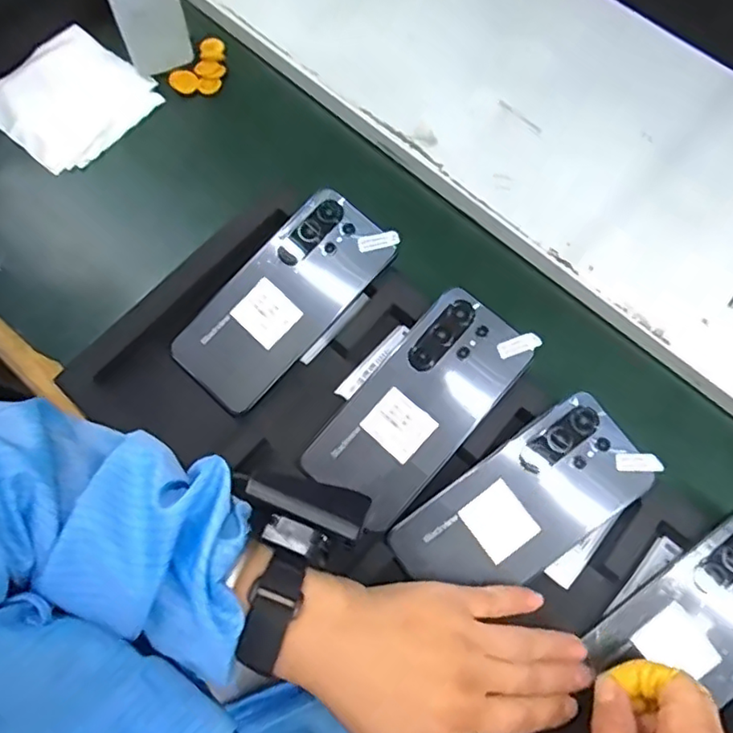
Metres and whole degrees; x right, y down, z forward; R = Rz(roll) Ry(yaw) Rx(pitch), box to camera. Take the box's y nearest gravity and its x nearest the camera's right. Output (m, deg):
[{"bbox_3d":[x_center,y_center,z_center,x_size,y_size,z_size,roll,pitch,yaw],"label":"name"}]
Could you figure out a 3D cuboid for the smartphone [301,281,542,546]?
[{"bbox_3d":[0.036,0.026,0.400,0.076,0.011,0.163,41,73,10],"label":"smartphone"}]

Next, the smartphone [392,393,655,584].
[{"bbox_3d":[0.101,0.091,0.382,0.161,0.007,0.076,-34,77,-15],"label":"smartphone"}]

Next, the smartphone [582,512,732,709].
[{"bbox_3d":[0.215,0.156,0.367,0.140,0.016,0.075,-37,78,-8],"label":"smartphone"}]

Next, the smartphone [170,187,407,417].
[{"bbox_3d":[-0.058,-0.050,0.422,0.075,0.011,0.165,41,73,10],"label":"smartphone"}]

